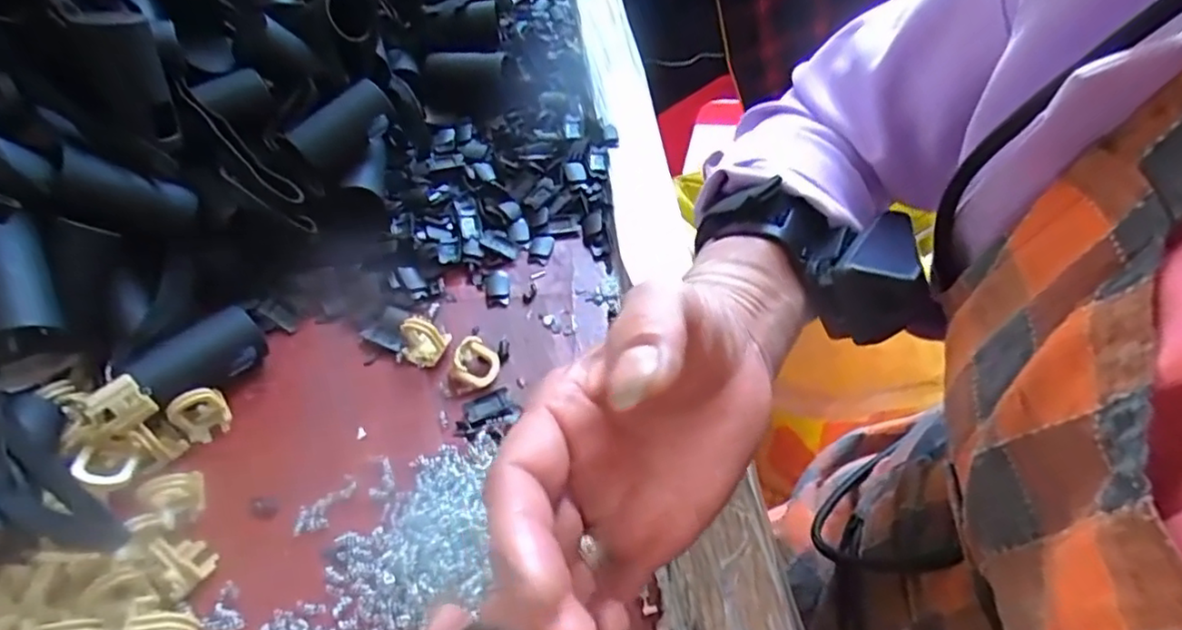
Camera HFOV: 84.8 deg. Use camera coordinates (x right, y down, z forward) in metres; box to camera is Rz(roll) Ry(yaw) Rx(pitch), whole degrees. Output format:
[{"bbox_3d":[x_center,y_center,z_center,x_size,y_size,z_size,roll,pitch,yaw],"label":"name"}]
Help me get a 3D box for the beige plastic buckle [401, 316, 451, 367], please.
[{"bbox_3d":[-0.089,0.013,0.339,0.025,0.023,0.016,5,50,0],"label":"beige plastic buckle"}]

